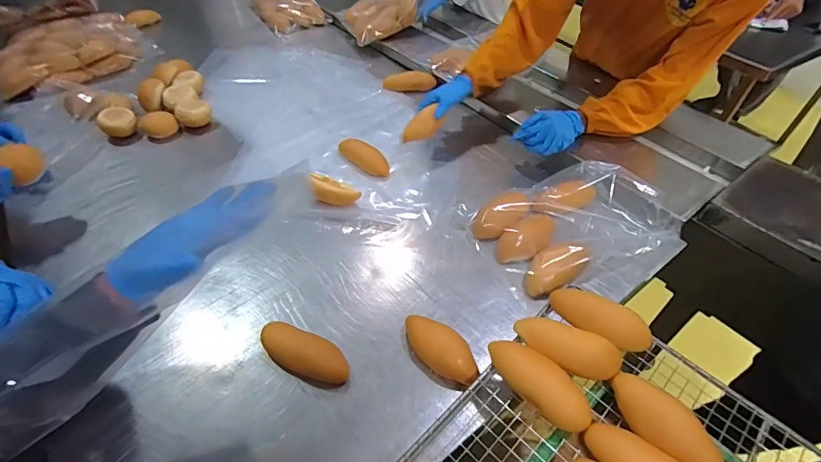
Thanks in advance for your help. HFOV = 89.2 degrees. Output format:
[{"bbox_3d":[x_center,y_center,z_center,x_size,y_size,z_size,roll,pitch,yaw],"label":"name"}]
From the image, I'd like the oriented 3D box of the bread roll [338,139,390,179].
[{"bbox_3d":[-0.109,-0.173,0.966,0.057,0.041,0.150,-35,56,-29],"label":"bread roll"}]

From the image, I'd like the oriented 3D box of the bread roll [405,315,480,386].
[{"bbox_3d":[0.045,0.181,0.638,0.138,0.042,0.061,35,55,28],"label":"bread roll"}]

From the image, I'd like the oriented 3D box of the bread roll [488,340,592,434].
[{"bbox_3d":[0.166,0.203,0.553,0.051,0.053,0.150,-34,56,-28],"label":"bread roll"}]

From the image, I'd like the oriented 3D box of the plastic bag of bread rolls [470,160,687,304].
[{"bbox_3d":[0.320,-0.007,0.807,0.361,0.072,0.278,-19,50,-18],"label":"plastic bag of bread rolls"}]

